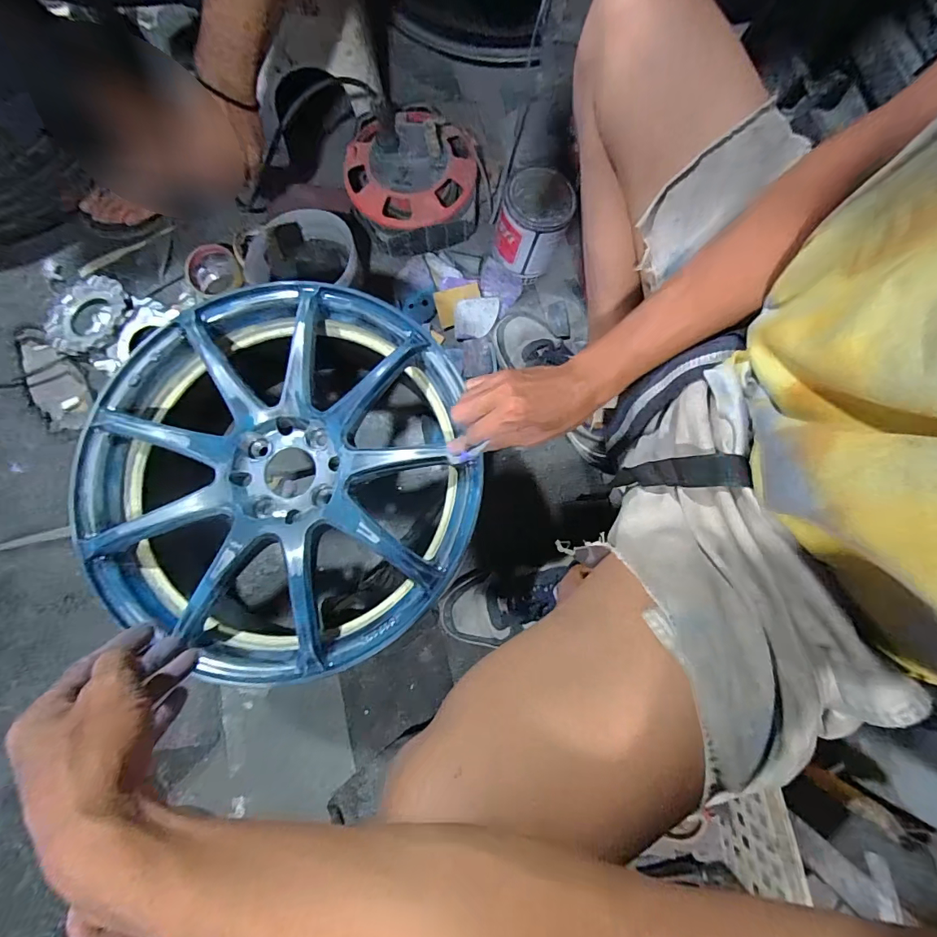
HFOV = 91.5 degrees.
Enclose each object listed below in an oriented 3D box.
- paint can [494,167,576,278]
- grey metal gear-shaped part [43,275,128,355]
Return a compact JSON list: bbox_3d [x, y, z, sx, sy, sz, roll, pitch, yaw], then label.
[{"bbox_3d":[0.103,-0.381,0.715,0.102,0.123,0.110,0,79,-1],"label":"paint can"},{"bbox_3d":[-0.605,-0.242,0.727,0.123,0.028,0.137,40,81,6],"label":"grey metal gear-shaped part"}]

